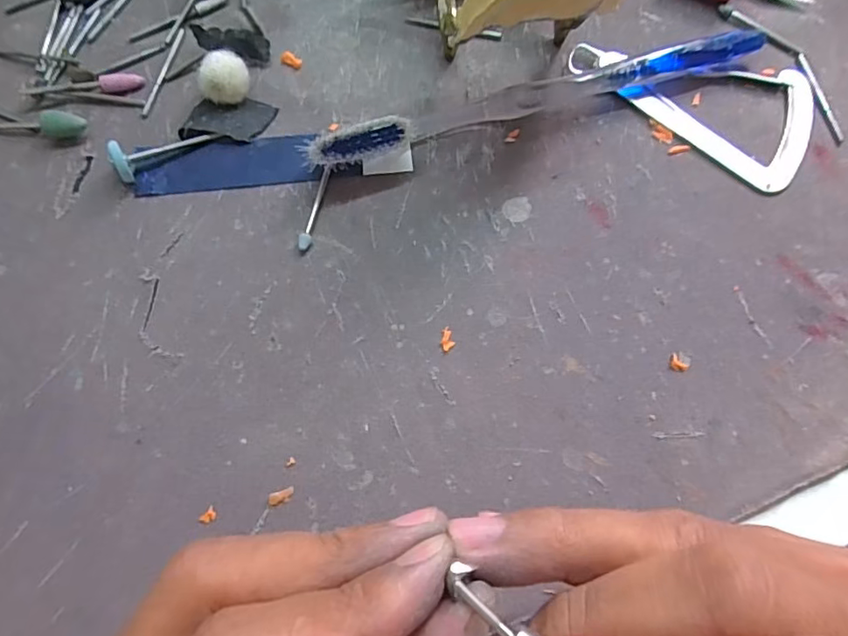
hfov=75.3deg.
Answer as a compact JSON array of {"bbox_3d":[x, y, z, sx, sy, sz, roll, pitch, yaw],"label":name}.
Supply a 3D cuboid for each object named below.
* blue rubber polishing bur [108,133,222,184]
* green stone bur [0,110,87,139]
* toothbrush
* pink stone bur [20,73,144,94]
[{"bbox_3d":[-0.096,-0.062,0.204,0.038,0.012,0.010,-25,74,-22],"label":"blue rubber polishing bur"},{"bbox_3d":[-0.150,-0.072,0.206,0.045,0.010,0.008,4,71,0],"label":"green stone bur"},{"bbox_3d":[0.046,-0.089,0.213,0.186,0.020,0.020,-18,73,-8],"label":"toothbrush"},{"bbox_3d":[-0.133,-0.090,0.215,0.045,0.006,0.007,-13,72,-6],"label":"pink stone bur"}]

